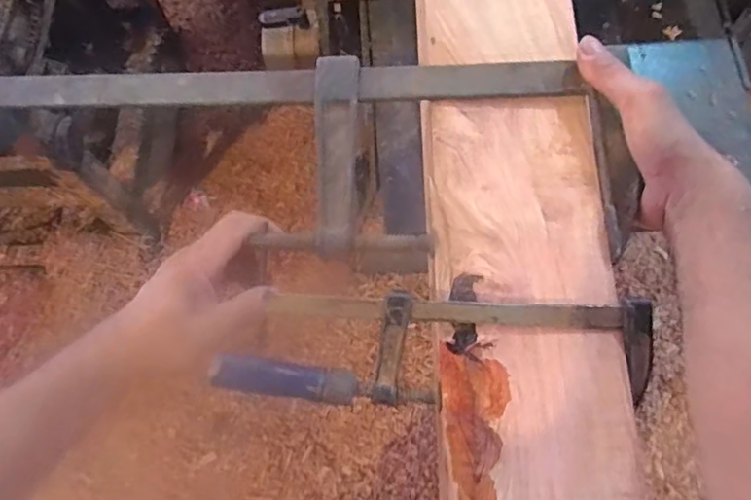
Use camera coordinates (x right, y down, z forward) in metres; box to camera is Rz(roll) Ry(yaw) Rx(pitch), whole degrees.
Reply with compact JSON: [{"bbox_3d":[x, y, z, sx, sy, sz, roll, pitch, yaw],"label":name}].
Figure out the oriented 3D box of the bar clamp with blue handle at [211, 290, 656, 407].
[{"bbox_3d":[0.041,0.064,0.378,0.282,0.028,0.074,-4,76,-2],"label":"bar clamp with blue handle"}]

